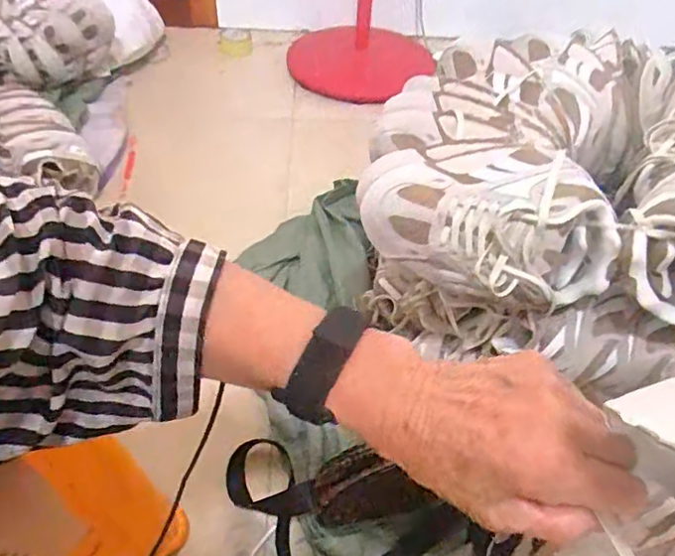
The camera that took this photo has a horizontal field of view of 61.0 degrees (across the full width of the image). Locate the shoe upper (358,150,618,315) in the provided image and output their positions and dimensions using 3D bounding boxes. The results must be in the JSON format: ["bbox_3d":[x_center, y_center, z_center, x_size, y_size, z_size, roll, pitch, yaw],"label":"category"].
[{"bbox_3d":[0.147,-0.056,0.619,0.279,0.129,0.113,28,51,21],"label":"shoe upper"}]

